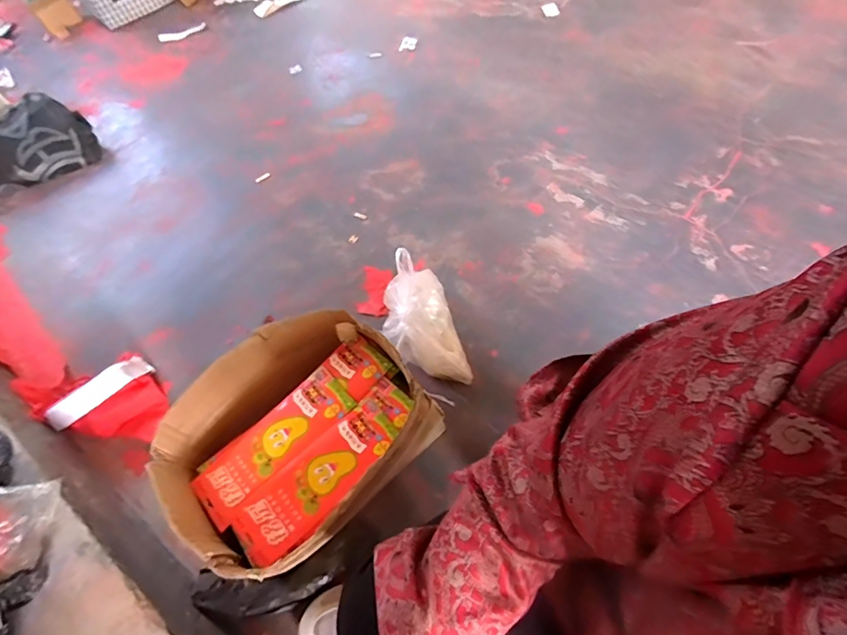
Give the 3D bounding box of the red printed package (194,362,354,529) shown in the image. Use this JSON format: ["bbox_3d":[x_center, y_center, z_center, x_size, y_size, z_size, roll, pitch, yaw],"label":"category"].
[{"bbox_3d":[-0.216,0.180,0.654,0.242,0.024,0.089,-40,66,-17],"label":"red printed package"}]

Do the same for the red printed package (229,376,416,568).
[{"bbox_3d":[-0.130,0.209,0.631,0.287,0.019,0.085,-42,67,-18],"label":"red printed package"}]

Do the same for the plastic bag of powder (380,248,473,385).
[{"bbox_3d":[-0.004,0.009,0.855,0.131,0.143,0.217,-17,60,-3],"label":"plastic bag of powder"}]

